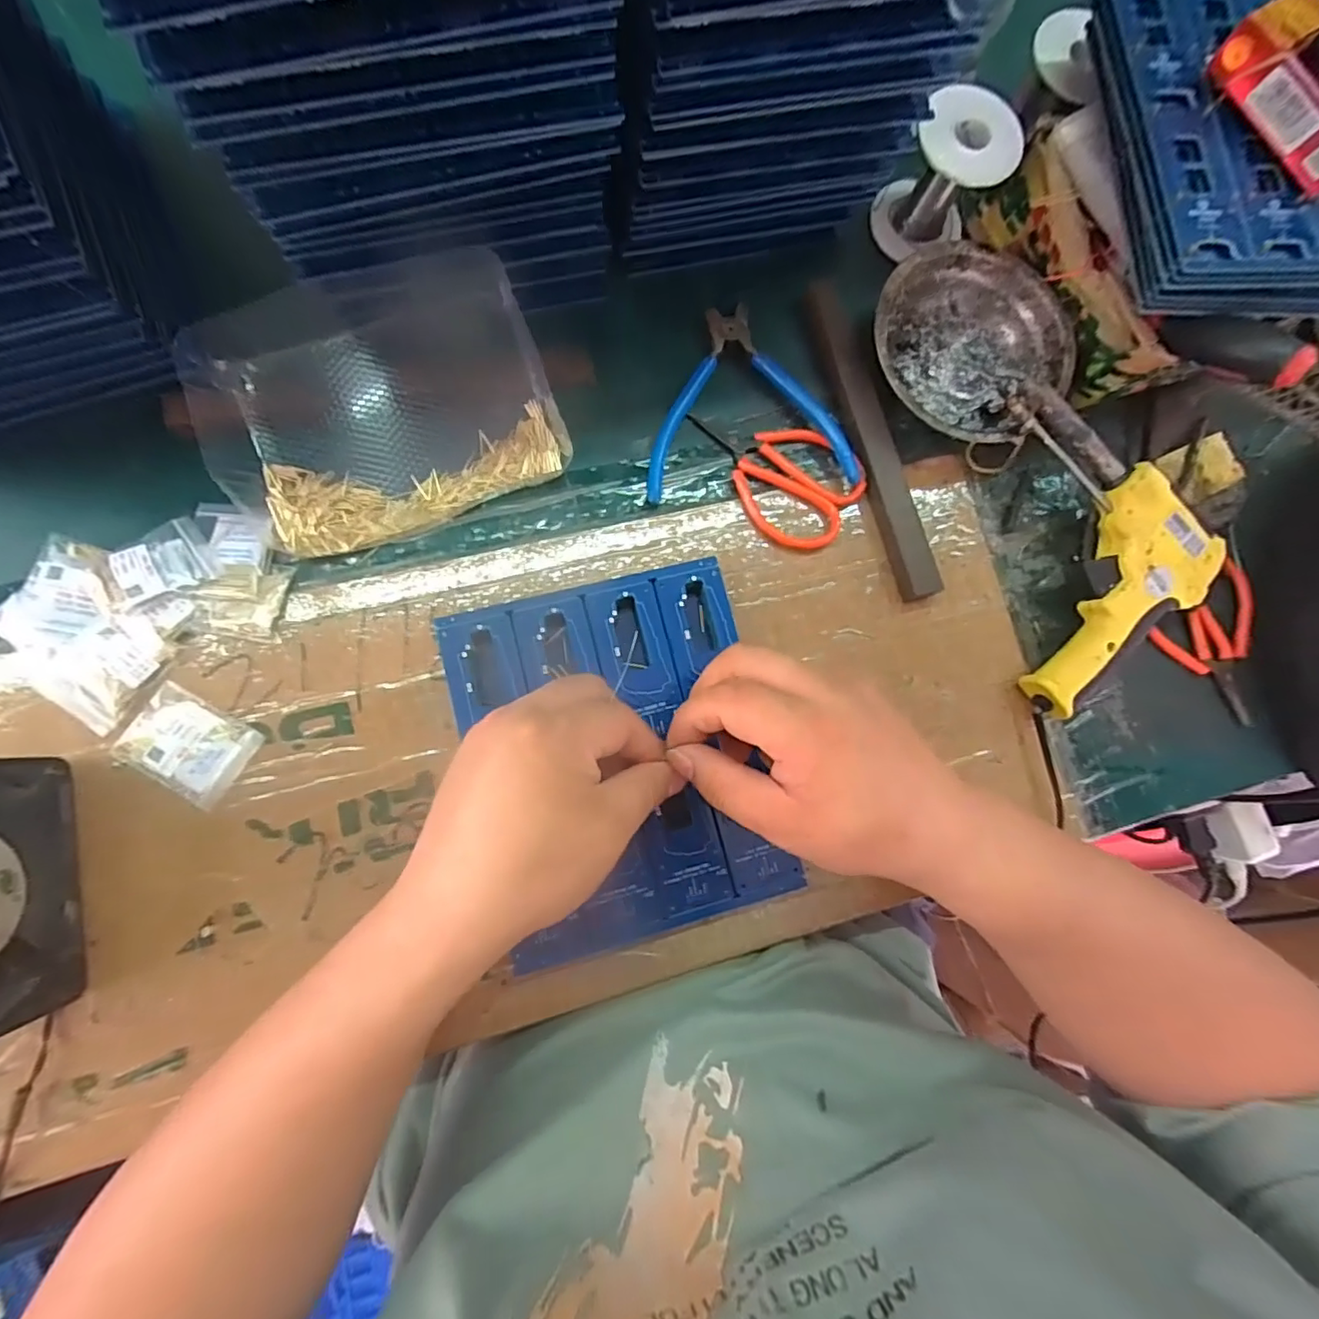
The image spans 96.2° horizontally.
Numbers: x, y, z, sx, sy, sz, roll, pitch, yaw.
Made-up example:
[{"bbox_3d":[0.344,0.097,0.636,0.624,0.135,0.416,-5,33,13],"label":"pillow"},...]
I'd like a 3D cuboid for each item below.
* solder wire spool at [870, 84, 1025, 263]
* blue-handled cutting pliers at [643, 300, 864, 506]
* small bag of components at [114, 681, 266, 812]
[{"bbox_3d":[0.183,-0.311,0.385,0.062,0.066,0.066,1,83,-6],"label":"solder wire spool"},{"bbox_3d":[0.051,-0.168,0.377,0.128,0.017,0.127,-6,84,-7],"label":"blue-handled cutting pliers"},{"bbox_3d":[-0.253,0.047,0.318,0.058,0.007,0.045,32,81,-2],"label":"small bag of components"}]

